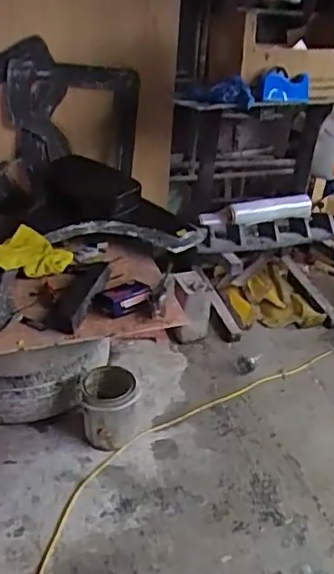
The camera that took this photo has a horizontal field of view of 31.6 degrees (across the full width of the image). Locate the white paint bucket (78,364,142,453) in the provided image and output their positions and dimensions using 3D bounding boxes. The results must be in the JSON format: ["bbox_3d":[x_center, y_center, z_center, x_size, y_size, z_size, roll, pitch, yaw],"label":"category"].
[{"bbox_3d":[-0.180,0.379,1.885,0.207,0.186,0.189,4,35,-3],"label":"white paint bucket"}]

